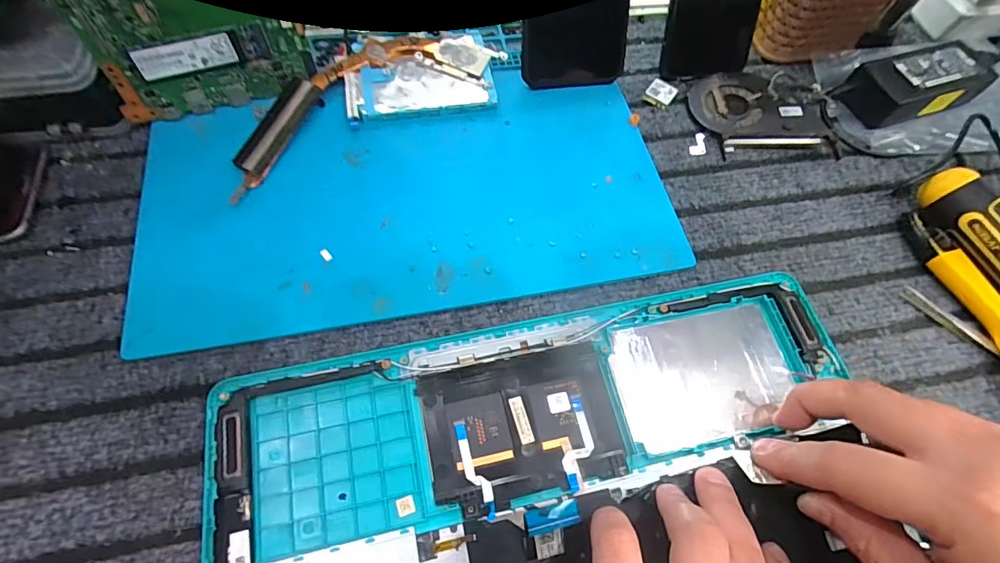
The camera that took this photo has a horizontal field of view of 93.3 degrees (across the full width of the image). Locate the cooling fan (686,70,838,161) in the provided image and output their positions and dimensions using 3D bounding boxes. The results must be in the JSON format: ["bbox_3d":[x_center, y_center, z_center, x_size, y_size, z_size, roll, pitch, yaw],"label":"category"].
[{"bbox_3d":[0.203,-0.134,0.369,0.101,0.012,0.078,1,65,-3],"label":"cooling fan"}]

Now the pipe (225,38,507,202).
[{"bbox_3d":[-0.104,-0.139,0.348,0.218,0.011,0.069,-34,71,-17],"label":"pipe"}]

